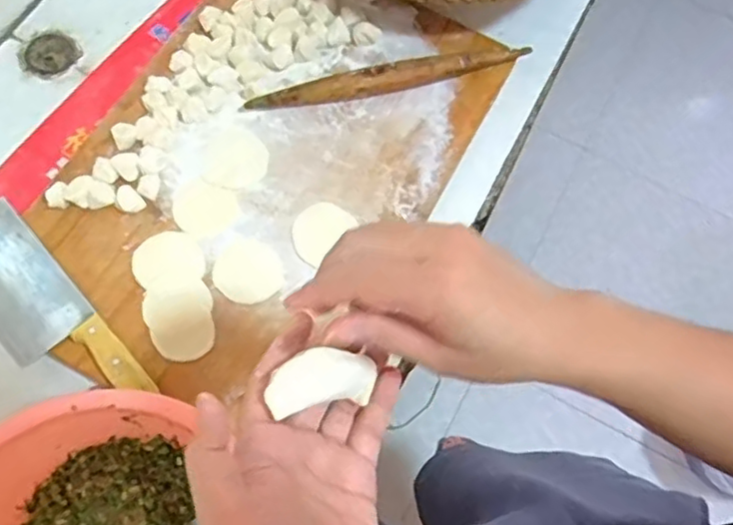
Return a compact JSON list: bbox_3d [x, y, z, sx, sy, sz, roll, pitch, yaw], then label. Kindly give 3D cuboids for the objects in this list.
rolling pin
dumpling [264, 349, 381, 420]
[{"bbox_3d":[0.034,-0.213,0.731,0.331,0.027,0.029,-14,70,-8],"label":"rolling pin"},{"bbox_3d":[-0.024,0.056,0.324,0.055,0.018,0.026,-5,98,-21],"label":"dumpling"}]

